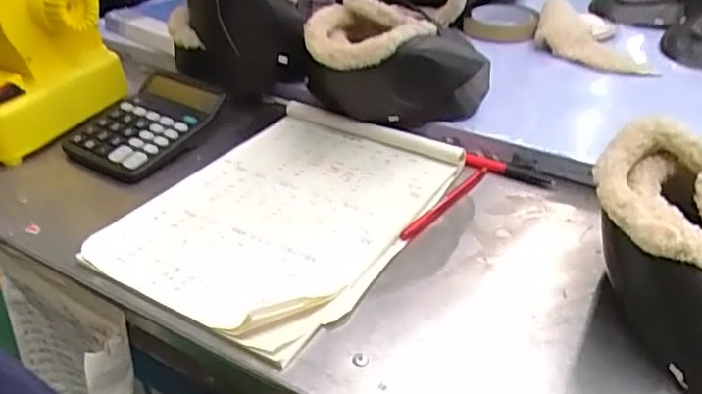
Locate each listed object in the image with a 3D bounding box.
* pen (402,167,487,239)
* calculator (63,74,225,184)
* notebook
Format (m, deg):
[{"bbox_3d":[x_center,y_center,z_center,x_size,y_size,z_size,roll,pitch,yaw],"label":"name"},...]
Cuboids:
[{"bbox_3d":[0.087,0.004,0.555,0.011,0.008,0.136,26,43,30],"label":"pen"},{"bbox_3d":[-0.221,-0.085,0.652,0.124,0.029,0.140,21,41,26],"label":"calculator"},{"bbox_3d":[-0.057,0.003,0.551,0.221,0.022,0.293,17,39,25],"label":"notebook"}]

